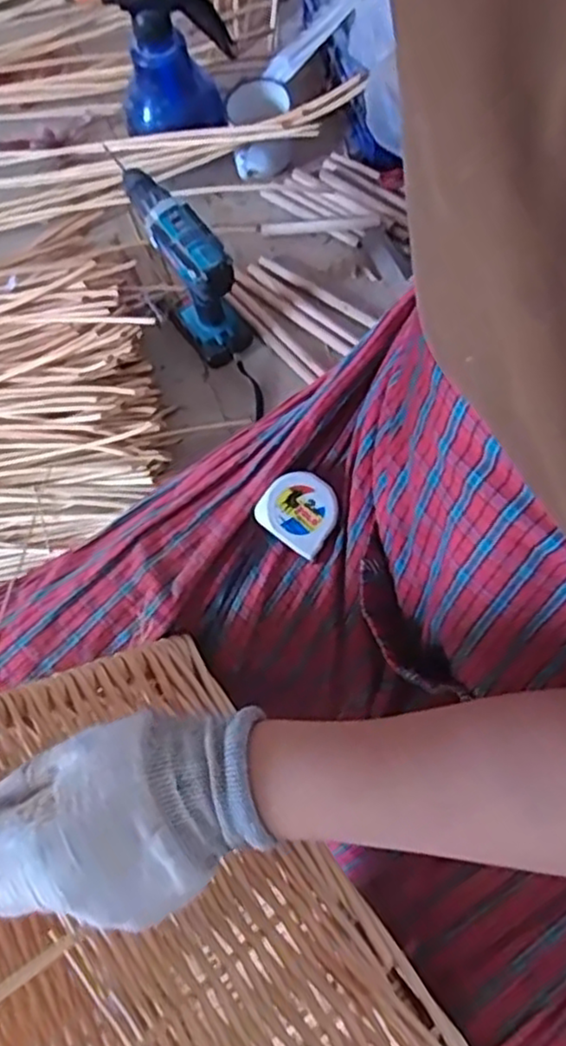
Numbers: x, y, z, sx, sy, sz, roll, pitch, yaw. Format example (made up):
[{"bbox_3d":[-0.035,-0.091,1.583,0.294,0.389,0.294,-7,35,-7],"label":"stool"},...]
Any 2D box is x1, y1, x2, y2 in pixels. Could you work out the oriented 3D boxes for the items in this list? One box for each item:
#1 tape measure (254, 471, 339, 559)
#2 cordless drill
[{"bbox_3d":[0.011,-0.010,0.485,0.052,0.012,0.051,33,94,4],"label":"tape measure"},{"bbox_3d":[-0.110,-0.316,0.888,0.077,0.198,0.179,-33,74,-8],"label":"cordless drill"}]

